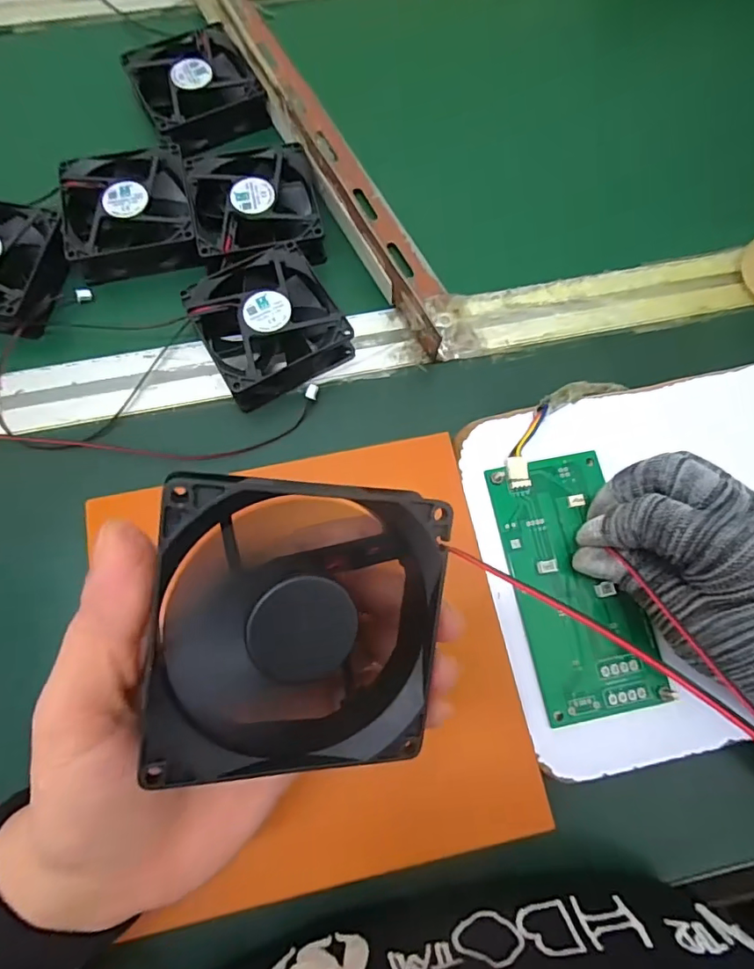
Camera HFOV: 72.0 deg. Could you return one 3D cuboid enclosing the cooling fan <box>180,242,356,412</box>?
[{"bbox_3d":[-0.066,-0.099,0.321,0.080,0.028,0.080,-29,76,-9],"label":"cooling fan"}]

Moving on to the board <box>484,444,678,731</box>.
[{"bbox_3d":[0.105,0.050,0.275,0.063,0.009,0.134,-11,76,-5],"label":"board"}]

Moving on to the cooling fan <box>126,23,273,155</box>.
[{"bbox_3d":[-0.129,-0.286,0.372,0.081,0.020,0.077,-27,76,-9],"label":"cooling fan"}]

